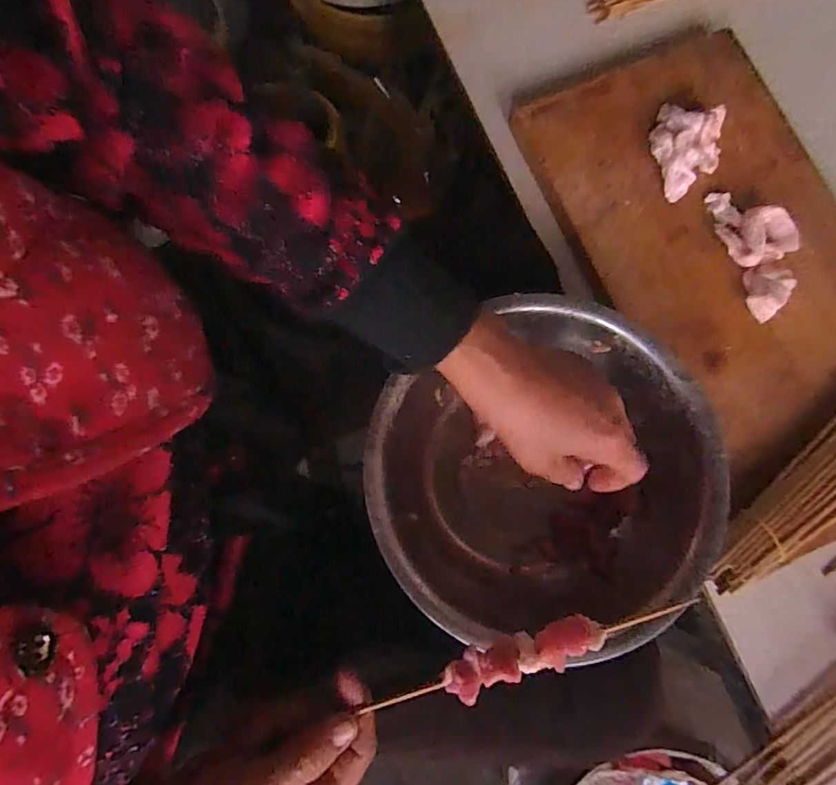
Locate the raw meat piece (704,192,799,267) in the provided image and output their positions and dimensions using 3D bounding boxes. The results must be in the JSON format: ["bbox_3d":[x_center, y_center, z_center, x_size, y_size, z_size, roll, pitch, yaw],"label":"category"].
[{"bbox_3d":[0.259,-0.131,0.379,0.051,0.011,0.064,-20,81,-5],"label":"raw meat piece"}]

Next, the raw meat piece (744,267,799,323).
[{"bbox_3d":[0.265,-0.075,0.370,0.033,0.012,0.041,4,80,0],"label":"raw meat piece"}]

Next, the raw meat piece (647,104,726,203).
[{"bbox_3d":[0.212,-0.196,0.384,0.052,0.023,0.074,-16,80,-4],"label":"raw meat piece"}]

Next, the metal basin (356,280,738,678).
[{"bbox_3d":[0.076,0.059,0.357,0.228,0.098,0.218,0,80,-1],"label":"metal basin"}]

